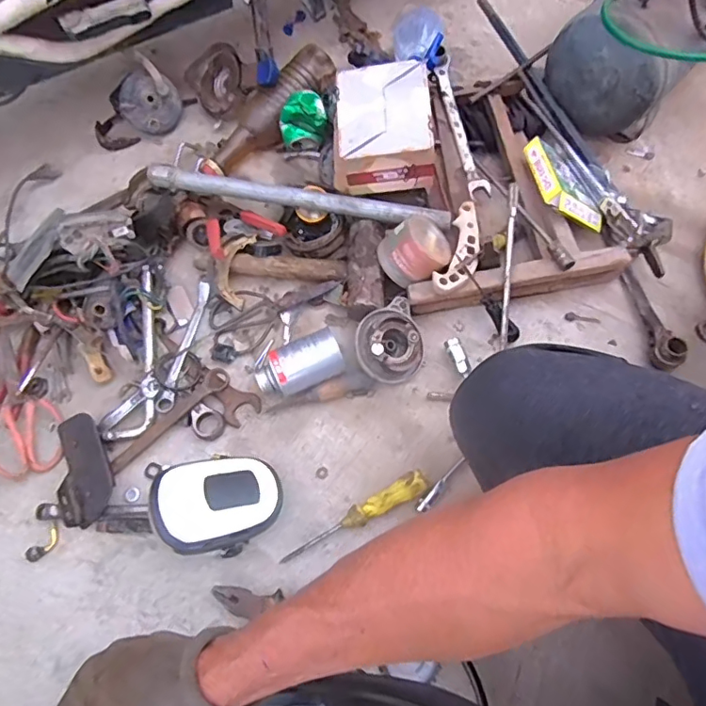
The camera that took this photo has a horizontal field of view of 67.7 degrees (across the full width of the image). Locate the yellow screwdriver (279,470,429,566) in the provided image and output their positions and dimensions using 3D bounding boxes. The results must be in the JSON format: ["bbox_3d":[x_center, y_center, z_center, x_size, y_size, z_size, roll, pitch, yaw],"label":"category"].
[{"bbox_3d":[0.001,0.204,0.656,0.199,0.037,0.029,-27,67,-6],"label":"yellow screwdriver"}]

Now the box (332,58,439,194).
[{"bbox_3d":[0.039,-0.332,0.767,0.142,0.084,0.189,-5,66,3],"label":"box"}]

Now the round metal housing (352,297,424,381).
[{"bbox_3d":[0.053,-0.013,0.716,0.100,0.042,0.105,-25,83,-22],"label":"round metal housing"}]

